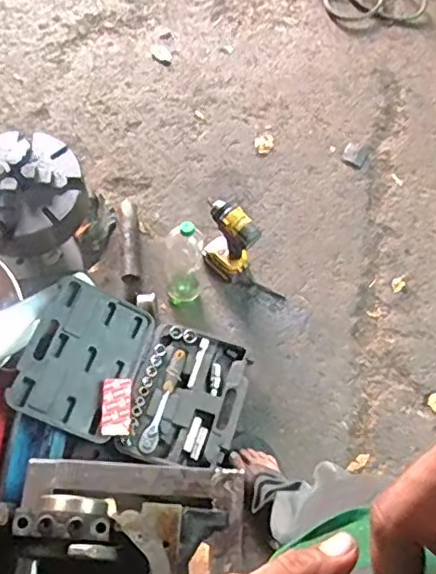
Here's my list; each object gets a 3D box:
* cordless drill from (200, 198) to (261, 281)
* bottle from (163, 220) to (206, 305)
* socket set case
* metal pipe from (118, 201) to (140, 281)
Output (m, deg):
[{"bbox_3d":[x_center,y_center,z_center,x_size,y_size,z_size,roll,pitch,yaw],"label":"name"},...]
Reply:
[{"bbox_3d":[0.024,-0.109,1.467,0.153,0.244,0.075,38,69,15],"label":"cordless drill"},{"bbox_3d":[-0.082,-0.055,1.405,0.088,0.299,0.093,-3,65,-4],"label":"bottle"},{"bbox_3d":[-0.182,0.203,1.348,0.464,0.138,0.317,17,65,6],"label":"socket set case"},{"bbox_3d":[-0.235,-0.130,1.559,0.047,0.034,0.249,-6,65,-5],"label":"metal pipe"}]

